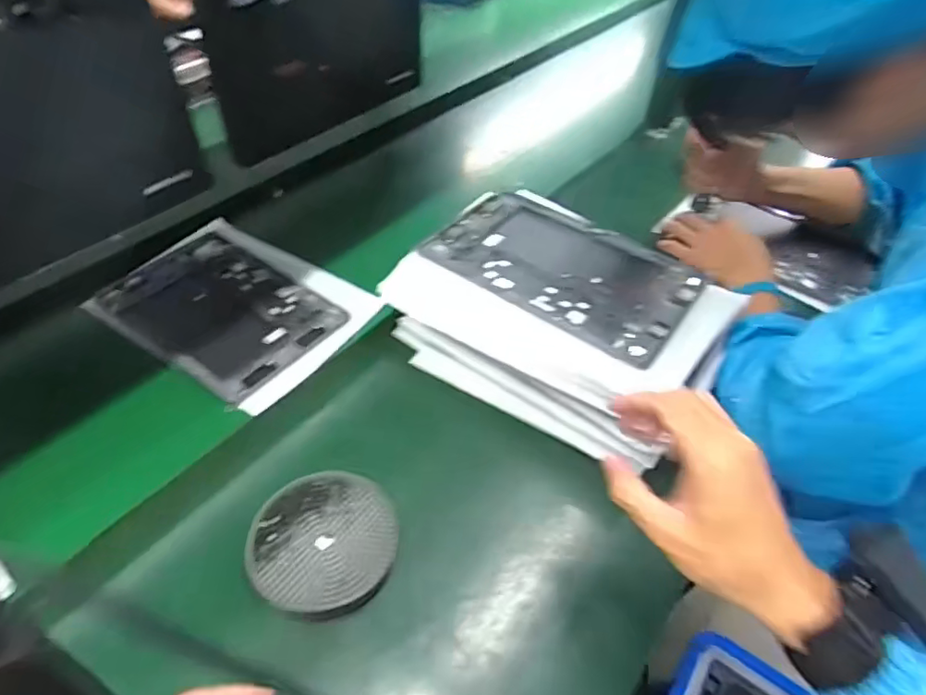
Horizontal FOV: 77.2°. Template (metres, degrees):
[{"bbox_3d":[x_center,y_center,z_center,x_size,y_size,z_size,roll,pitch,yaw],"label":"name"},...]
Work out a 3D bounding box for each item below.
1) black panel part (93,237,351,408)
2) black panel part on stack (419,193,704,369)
[{"bbox_3d":[-0.274,-0.045,0.660,0.256,0.013,0.162,28,46,24],"label":"black panel part"},{"bbox_3d":[0.102,-0.082,0.588,0.248,0.017,0.161,27,45,23],"label":"black panel part on stack"}]

